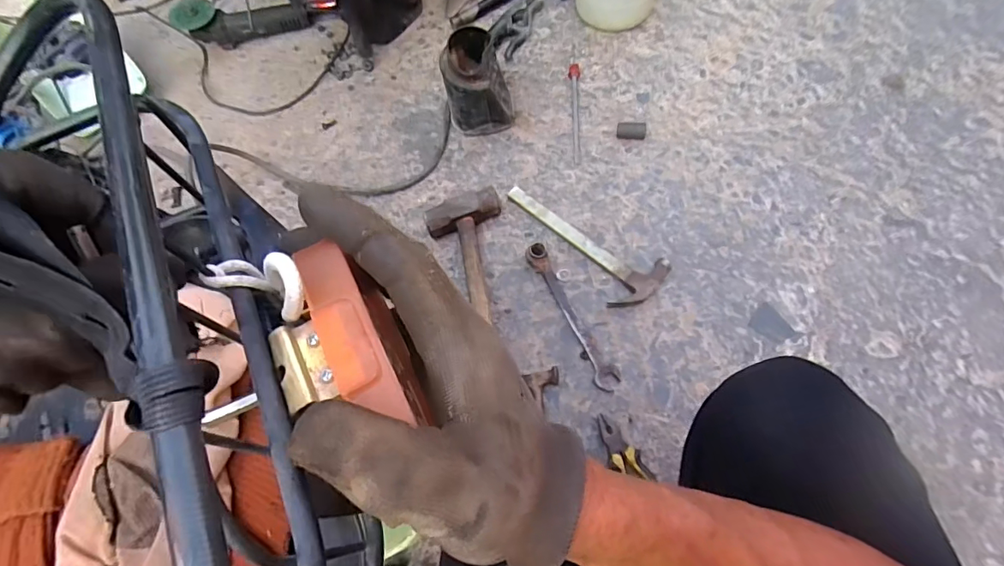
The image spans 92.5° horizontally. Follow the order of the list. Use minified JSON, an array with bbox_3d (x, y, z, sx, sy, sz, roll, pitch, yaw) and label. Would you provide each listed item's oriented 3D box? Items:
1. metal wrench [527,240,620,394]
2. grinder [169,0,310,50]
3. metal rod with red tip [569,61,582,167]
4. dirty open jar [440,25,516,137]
[{"bbox_3d":[0.111,0.044,0.813,0.039,0.041,0.260,-24,69,-8],"label":"metal wrench"},{"bbox_3d":[-0.623,-0.629,1.153,0.303,0.093,0.078,-4,67,1],"label":"grinder"},{"bbox_3d":[0.155,-0.350,0.990,0.021,0.018,0.241,0,67,2],"label":"metal rod with red tip"},{"bbox_3d":[-0.046,-0.391,0.951,0.128,0.158,0.139,-1,67,2],"label":"dirty open jar"}]

